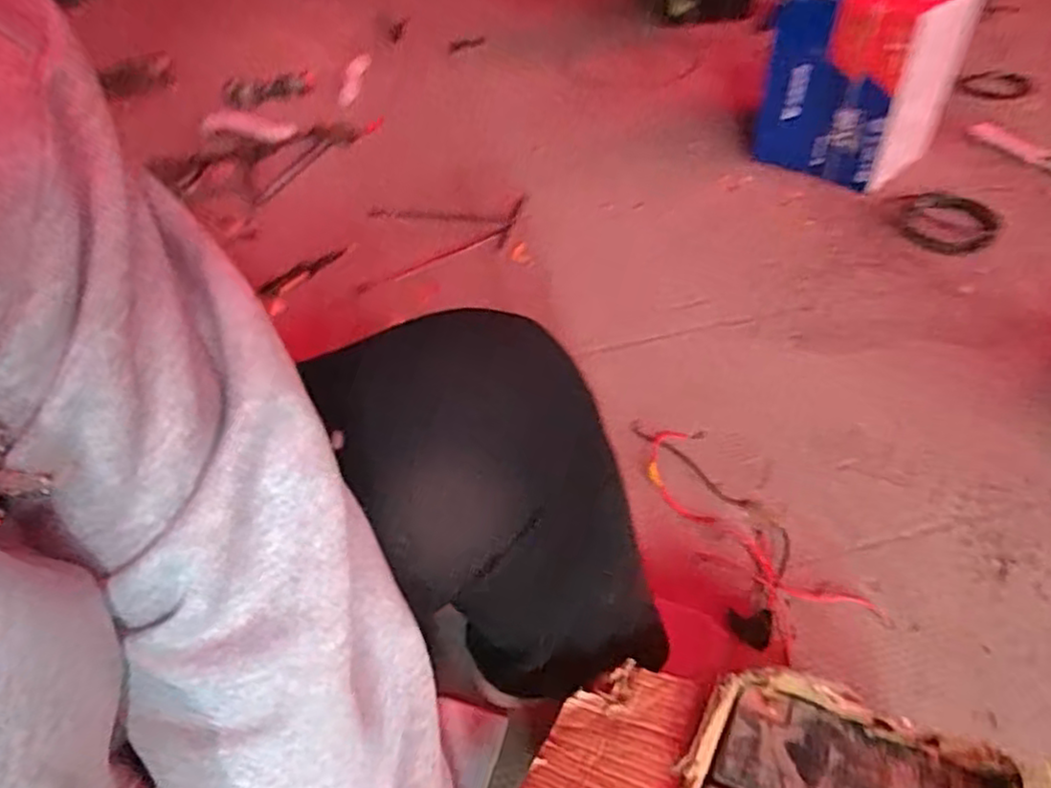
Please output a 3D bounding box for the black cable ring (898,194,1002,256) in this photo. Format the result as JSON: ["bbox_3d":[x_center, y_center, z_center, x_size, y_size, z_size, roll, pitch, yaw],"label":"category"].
[{"bbox_3d":[0.700,-0.280,1.138,0.144,0.036,0.143,-3,47,3],"label":"black cable ring"}]

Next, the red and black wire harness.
[{"bbox_3d":[0.218,0.146,0.776,0.152,0.033,0.334,-25,50,-18],"label":"red and black wire harness"}]

